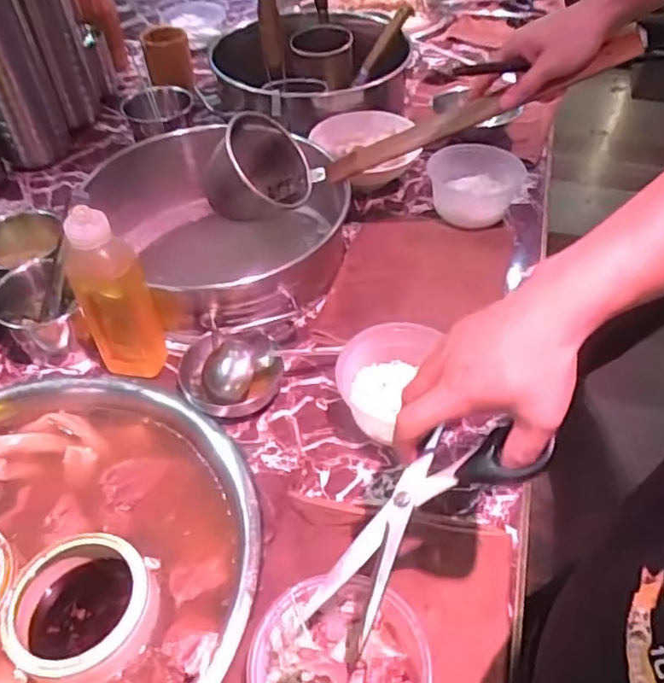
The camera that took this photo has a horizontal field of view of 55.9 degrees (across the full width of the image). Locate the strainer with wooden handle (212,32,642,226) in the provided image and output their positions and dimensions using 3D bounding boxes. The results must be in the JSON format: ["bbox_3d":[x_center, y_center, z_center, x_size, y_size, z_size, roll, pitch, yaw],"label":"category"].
[{"bbox_3d":[0.077,-0.271,0.765,0.535,0.124,0.108,-11,43,23],"label":"strainer with wooden handle"}]

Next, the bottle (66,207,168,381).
[{"bbox_3d":[-0.237,-0.044,0.685,0.074,0.215,0.051,-21,49,-16],"label":"bottle"}]

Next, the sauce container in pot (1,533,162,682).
[{"bbox_3d":[-0.227,0.243,0.572,0.132,0.079,0.125,-2,47,2],"label":"sauce container in pot"}]

